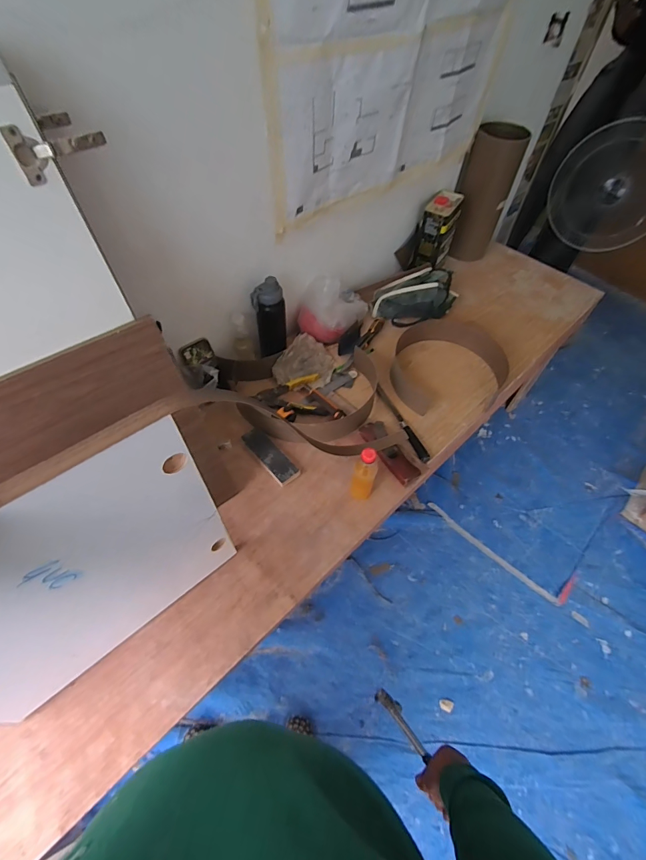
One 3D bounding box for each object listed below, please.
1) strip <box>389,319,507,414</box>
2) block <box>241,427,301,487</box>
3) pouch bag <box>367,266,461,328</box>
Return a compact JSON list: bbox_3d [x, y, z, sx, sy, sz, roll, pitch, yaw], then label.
[{"bbox_3d":[0.384,-0.213,1.155,0.325,0.070,0.380,19,54,9],"label":"strip"},{"bbox_3d":[-0.132,0.063,0.947,0.060,0.015,0.168,-39,71,-20],"label":"block"},{"bbox_3d":[0.311,-0.455,1.279,0.296,0.102,0.171,-14,57,-12],"label":"pouch bag"}]

